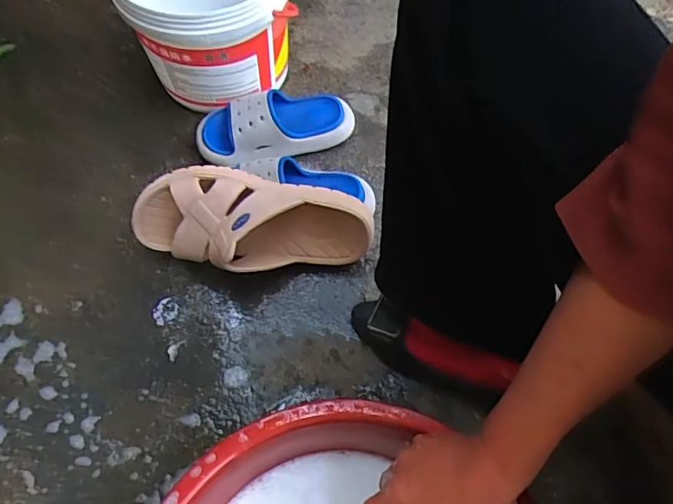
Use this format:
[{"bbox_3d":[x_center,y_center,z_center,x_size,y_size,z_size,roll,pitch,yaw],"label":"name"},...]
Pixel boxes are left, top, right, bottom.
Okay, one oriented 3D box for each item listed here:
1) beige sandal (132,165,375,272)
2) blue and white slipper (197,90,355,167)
[{"bbox_3d":[-0.100,-0.025,0.595,0.276,0.105,0.102,5,62,1],"label":"beige sandal"},{"bbox_3d":[-0.086,-0.188,0.699,0.219,0.070,0.096,-19,64,-12],"label":"blue and white slipper"}]

